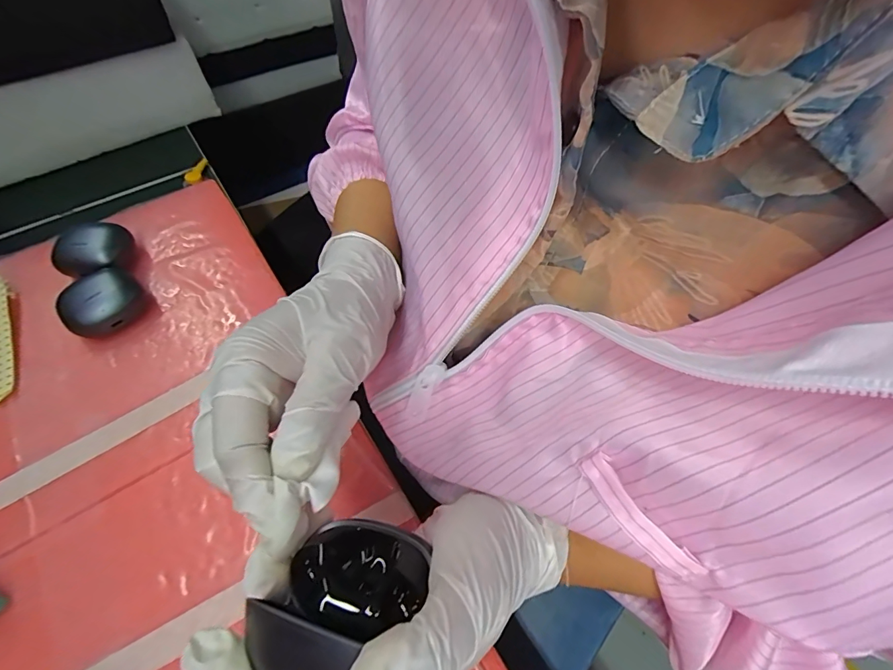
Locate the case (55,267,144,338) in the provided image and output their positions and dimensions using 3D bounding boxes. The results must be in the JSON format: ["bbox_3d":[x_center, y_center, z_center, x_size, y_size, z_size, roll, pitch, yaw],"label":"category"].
[{"bbox_3d":[-0.268,-0.024,0.326,0.048,0.030,0.054,34,65,17],"label":"case"}]

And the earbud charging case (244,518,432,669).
[{"bbox_3d":[-0.038,0.095,0.153,0.048,0.023,0.055,27,63,13],"label":"earbud charging case"}]

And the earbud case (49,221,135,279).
[{"bbox_3d":[-0.294,-0.071,0.349,0.046,0.034,0.042,-15,61,-9],"label":"earbud case"}]

